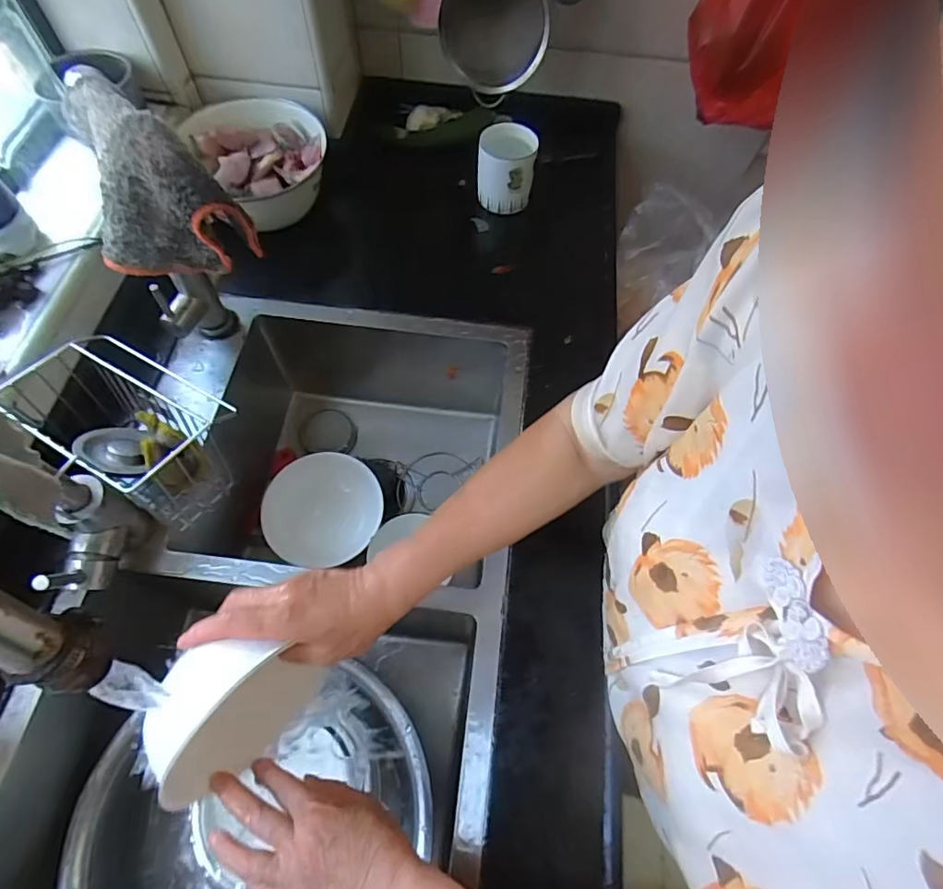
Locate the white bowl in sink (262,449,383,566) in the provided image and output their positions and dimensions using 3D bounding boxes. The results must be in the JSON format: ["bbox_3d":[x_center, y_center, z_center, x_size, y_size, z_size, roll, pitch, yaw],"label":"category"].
[{"bbox_3d":[-0.190,0.082,0.670,0.144,0.045,0.131,1,63,-2],"label":"white bowl in sink"}]

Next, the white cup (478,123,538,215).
[{"bbox_3d":[0.048,-0.381,0.735,0.075,0.100,0.075,7,63,1],"label":"white cup"}]

